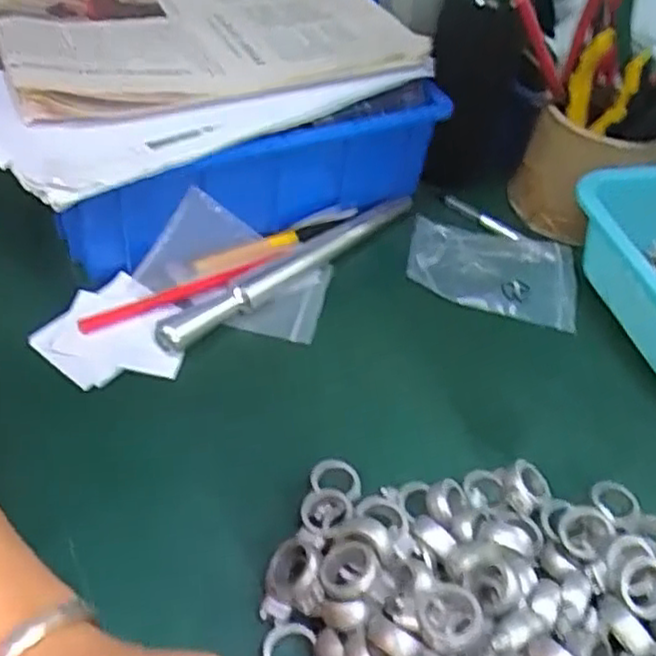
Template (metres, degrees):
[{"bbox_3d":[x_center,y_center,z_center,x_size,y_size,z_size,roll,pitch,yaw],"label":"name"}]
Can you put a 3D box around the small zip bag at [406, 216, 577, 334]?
[{"bbox_3d":[0.119,-0.042,0.504,0.120,0.011,0.076,13,57,1],"label":"small zip bag"}]

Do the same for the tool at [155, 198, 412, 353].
[{"bbox_3d":[-0.020,-0.042,0.479,0.015,0.020,0.224,37,53,26],"label":"tool"}]

